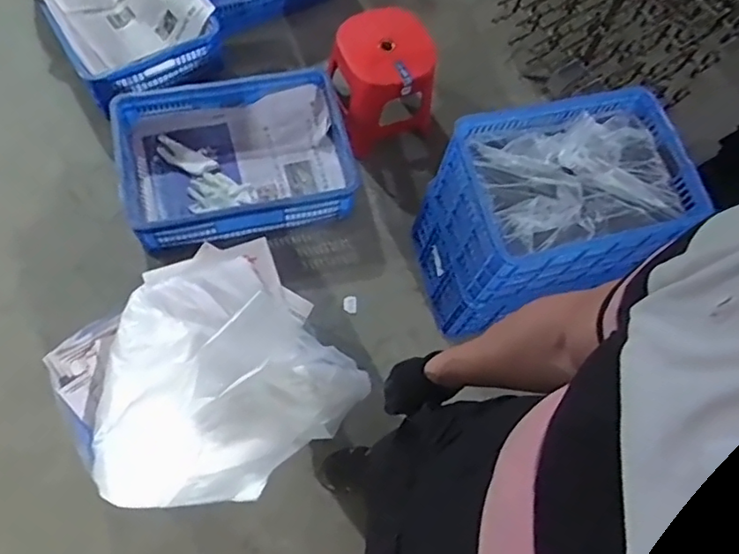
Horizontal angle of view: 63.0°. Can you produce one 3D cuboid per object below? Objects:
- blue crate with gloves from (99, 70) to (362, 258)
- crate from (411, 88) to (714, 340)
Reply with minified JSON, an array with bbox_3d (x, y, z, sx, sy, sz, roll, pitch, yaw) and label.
[{"bbox_3d":[-0.362,-0.324,1.654,0.616,0.155,0.453,-13,70,-11],"label":"blue crate with gloves"},{"bbox_3d":[0.421,-0.127,1.425,0.505,0.445,0.355,-9,70,-10],"label":"crate"}]

